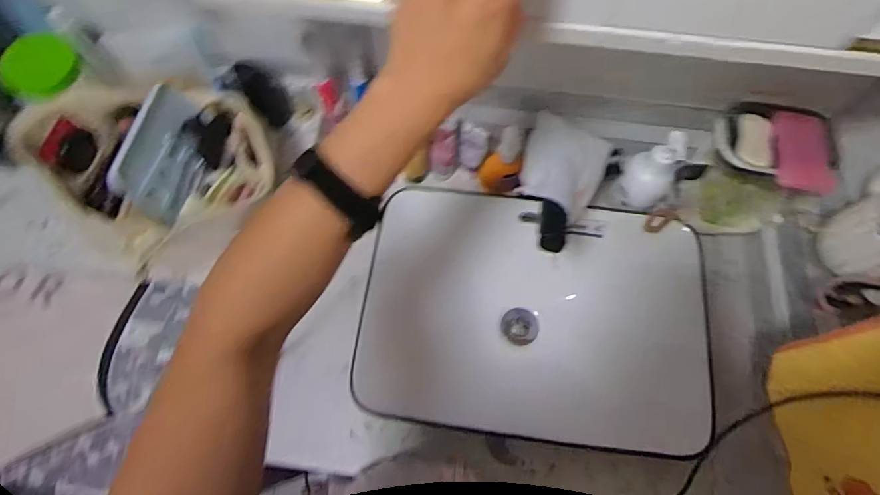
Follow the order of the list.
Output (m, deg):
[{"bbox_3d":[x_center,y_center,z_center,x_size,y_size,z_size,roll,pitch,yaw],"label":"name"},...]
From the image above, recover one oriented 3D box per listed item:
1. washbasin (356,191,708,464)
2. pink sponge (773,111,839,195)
[{"bbox_3d":[0.129,0.097,0.659,0.449,0.147,0.327,8,68,3],"label":"washbasin"},{"bbox_3d":[0.415,-0.107,0.521,0.053,0.021,0.110,12,69,4],"label":"pink sponge"}]

